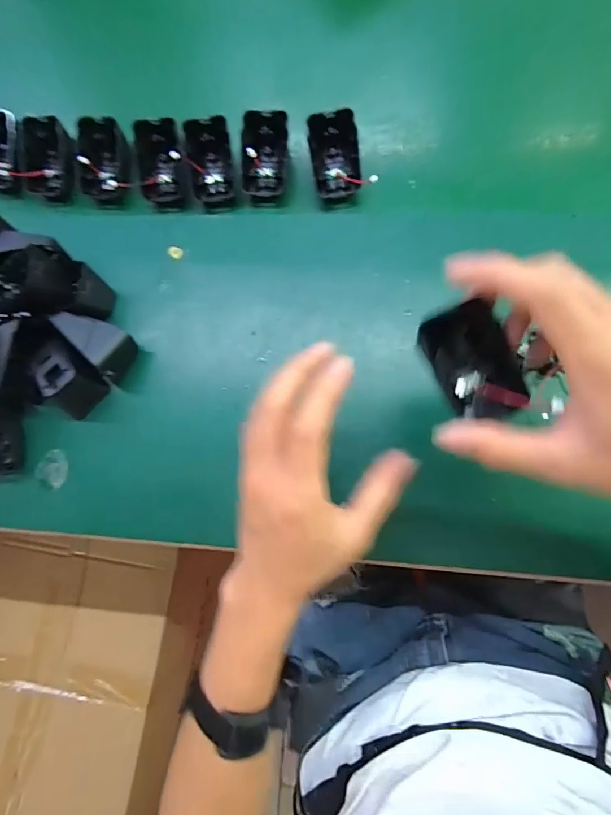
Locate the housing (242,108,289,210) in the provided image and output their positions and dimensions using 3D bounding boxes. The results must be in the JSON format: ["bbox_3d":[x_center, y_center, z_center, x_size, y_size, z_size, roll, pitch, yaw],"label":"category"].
[{"bbox_3d":[-0.037,-0.228,0.384,0.044,0.025,0.074,-4,112,-4],"label":"housing"}]

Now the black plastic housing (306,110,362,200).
[{"bbox_3d":[0.027,-0.225,0.376,0.048,0.036,0.062,-10,82,4],"label":"black plastic housing"}]

